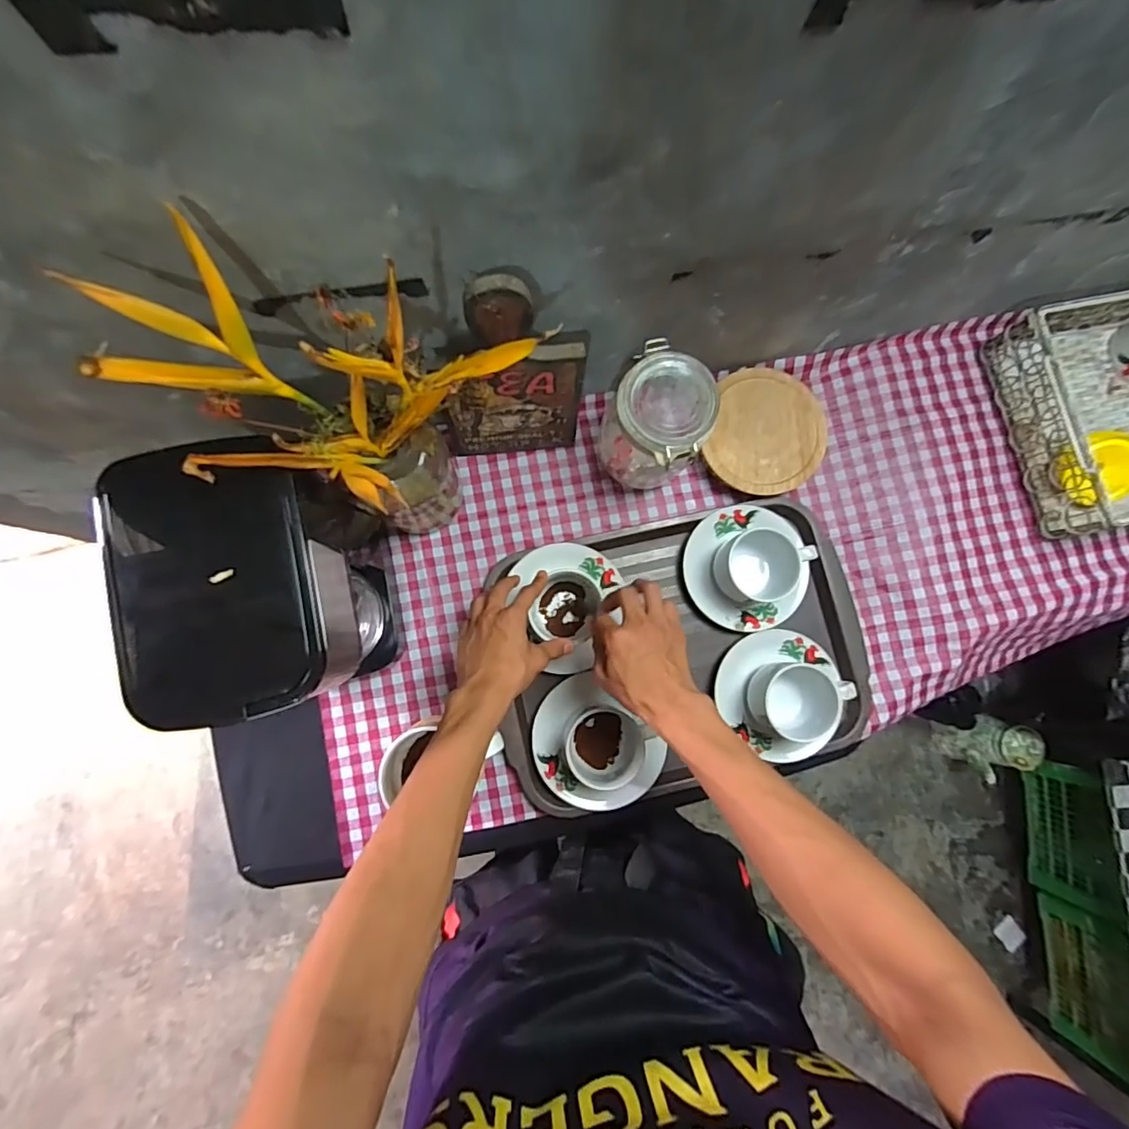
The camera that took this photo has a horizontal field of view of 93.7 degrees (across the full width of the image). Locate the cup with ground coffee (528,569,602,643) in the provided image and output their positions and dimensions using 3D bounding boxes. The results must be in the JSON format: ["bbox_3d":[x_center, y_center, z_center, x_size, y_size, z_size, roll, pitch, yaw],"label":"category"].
[{"bbox_3d":[0.002,0.046,0.589,0.062,0.048,0.073,20,82,-2],"label":"cup with ground coffee"}]

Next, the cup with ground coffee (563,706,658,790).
[{"bbox_3d":[0.043,0.199,0.581,0.078,0.062,0.080,0,83,-3],"label":"cup with ground coffee"}]

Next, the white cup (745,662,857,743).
[{"bbox_3d":[0.264,0.156,0.598,0.104,0.058,0.087,14,82,-2],"label":"white cup"}]

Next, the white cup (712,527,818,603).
[{"bbox_3d":[0.232,0.001,0.616,0.104,0.059,0.082,0,83,-3],"label":"white cup"}]

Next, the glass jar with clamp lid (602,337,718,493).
[{"bbox_3d":[0.095,-0.147,0.571,0.094,0.147,0.093,35,82,1],"label":"glass jar with clamp lid"}]

